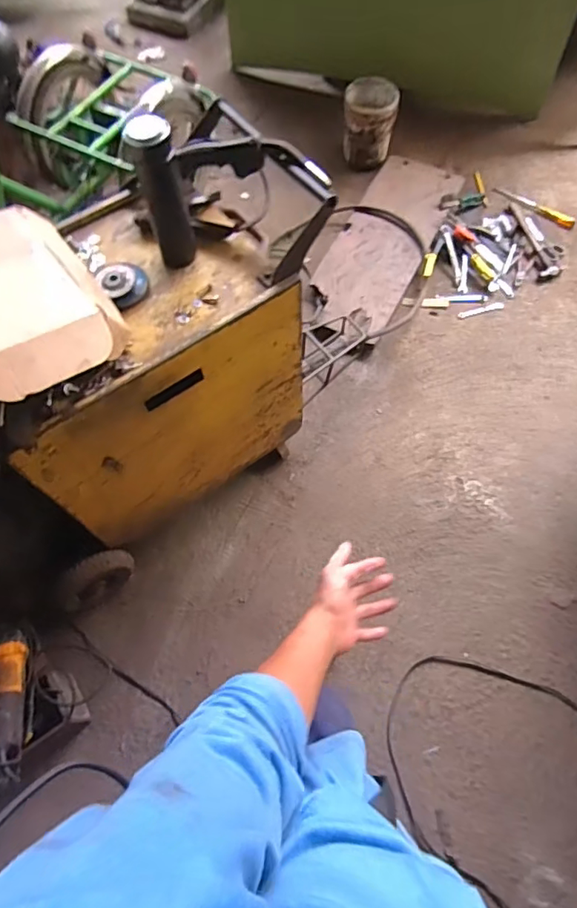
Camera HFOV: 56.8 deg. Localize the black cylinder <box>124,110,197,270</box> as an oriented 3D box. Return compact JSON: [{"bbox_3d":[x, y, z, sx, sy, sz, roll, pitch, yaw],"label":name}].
[{"bbox_3d":[-0.198,-0.409,0.862,0.064,0.243,0.049,-11,66,-2],"label":"black cylinder"}]

